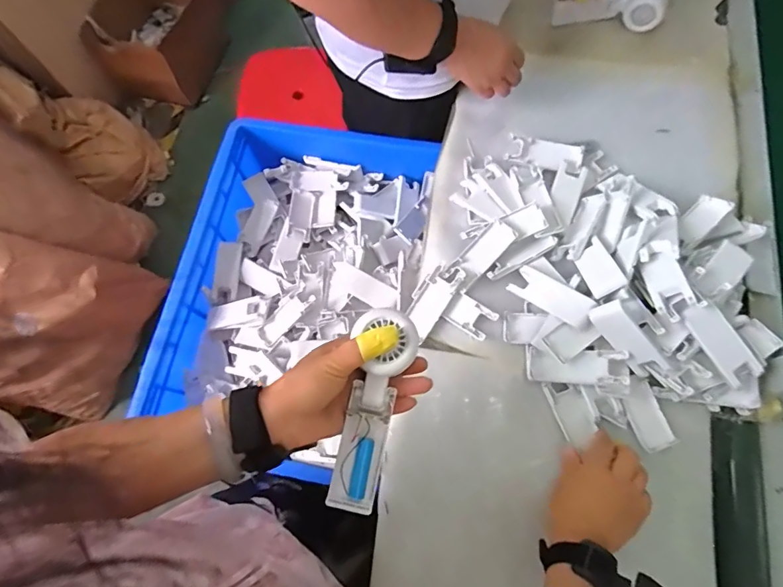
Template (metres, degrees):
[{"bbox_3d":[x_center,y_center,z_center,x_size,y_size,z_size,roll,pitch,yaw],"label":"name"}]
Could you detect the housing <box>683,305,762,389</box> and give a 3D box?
[{"bbox_3d":[0.365,0.054,0.506,0.038,0.007,0.096,-35,82,5],"label":"housing"}]

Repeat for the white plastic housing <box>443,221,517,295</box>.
[{"bbox_3d":[0.114,-0.049,0.587,0.040,0.013,0.104,43,78,14],"label":"white plastic housing"}]

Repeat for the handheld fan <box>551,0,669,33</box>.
[{"bbox_3d":[0.350,-0.443,0.712,0.181,0.048,0.063,-5,72,0],"label":"handheld fan"}]

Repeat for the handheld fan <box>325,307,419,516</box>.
[{"bbox_3d":[-0.018,0.098,0.393,0.050,0.025,0.170,14,92,6],"label":"handheld fan"}]

